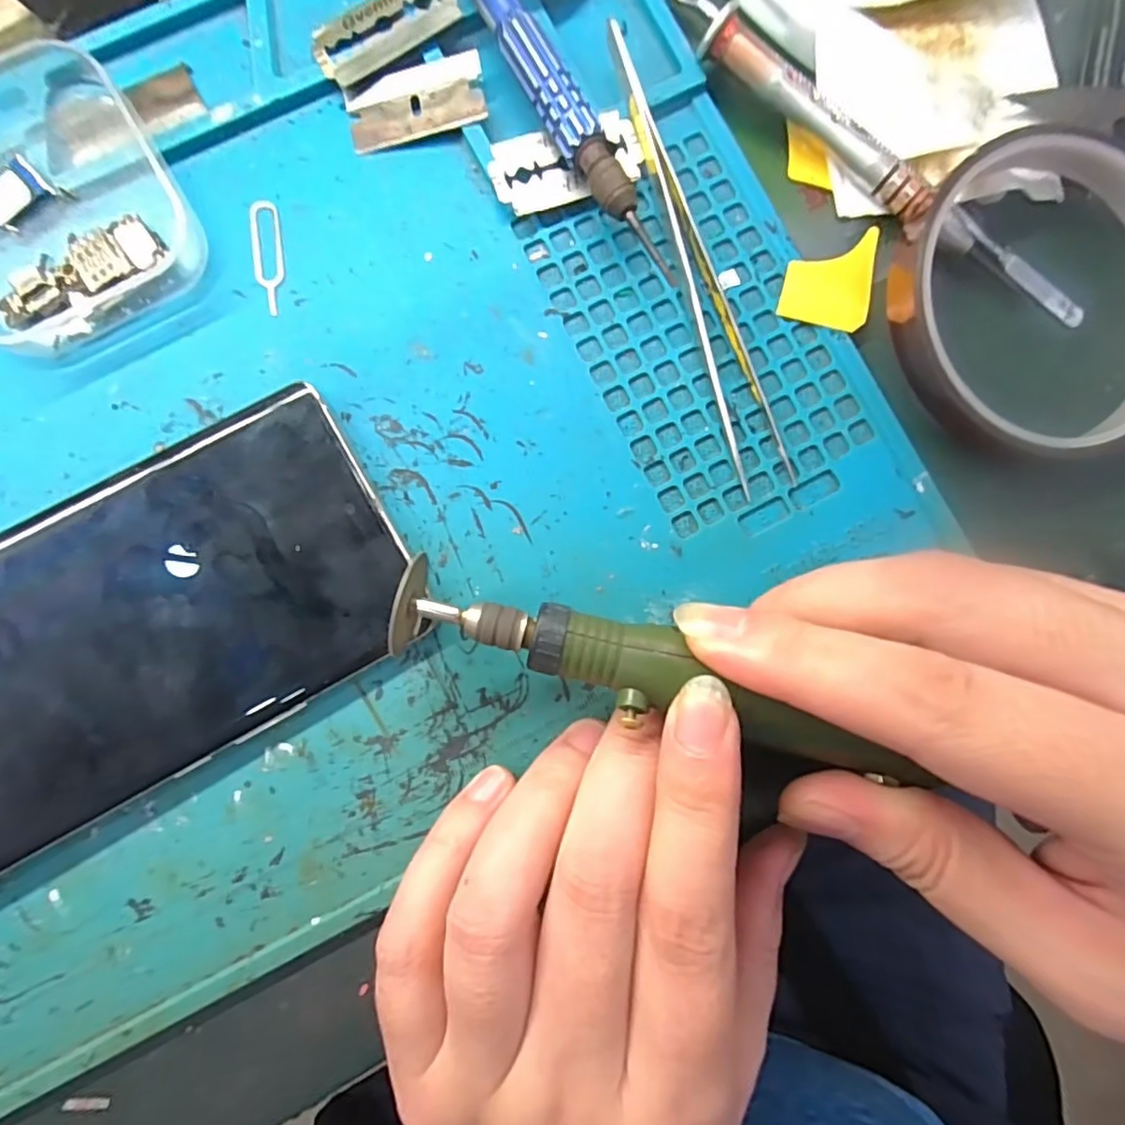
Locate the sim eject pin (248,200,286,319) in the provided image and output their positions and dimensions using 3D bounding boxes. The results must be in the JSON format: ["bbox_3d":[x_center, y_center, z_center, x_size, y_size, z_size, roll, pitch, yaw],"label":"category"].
[{"bbox_3d":[-0.082,-0.085,0.163,0.008,0.004,0.033,-8,85,-12],"label":"sim eject pin"}]

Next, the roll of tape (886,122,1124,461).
[{"bbox_3d":[0.130,-0.069,0.159,0.091,0.019,0.084,0,85,-2],"label":"roll of tape"}]

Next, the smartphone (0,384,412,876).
[{"bbox_3d":[-0.119,0.023,0.148,0.160,0.012,0.074,-29,87,-4],"label":"smartphone"}]

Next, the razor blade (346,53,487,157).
[{"bbox_3d":[-0.041,-0.129,0.165,0.038,0.004,0.020,-12,88,6],"label":"razor blade"}]

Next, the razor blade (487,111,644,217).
[{"bbox_3d":[0.001,-0.113,0.165,0.042,0.004,0.021,-20,90,-3],"label":"razor blade"}]

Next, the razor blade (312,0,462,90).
[{"bbox_3d":[-0.050,-0.150,0.165,0.042,0.004,0.020,-29,83,-1],"label":"razor blade"}]

